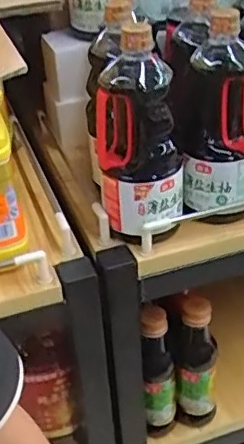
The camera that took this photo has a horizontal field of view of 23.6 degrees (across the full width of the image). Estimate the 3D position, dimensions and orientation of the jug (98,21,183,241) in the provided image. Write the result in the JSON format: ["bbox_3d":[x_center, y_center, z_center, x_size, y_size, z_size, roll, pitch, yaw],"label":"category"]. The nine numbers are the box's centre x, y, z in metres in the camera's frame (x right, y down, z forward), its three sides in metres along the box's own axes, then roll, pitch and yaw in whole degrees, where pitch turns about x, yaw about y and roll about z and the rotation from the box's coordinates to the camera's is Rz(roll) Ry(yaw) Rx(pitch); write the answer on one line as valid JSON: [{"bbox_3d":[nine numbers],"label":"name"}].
[{"bbox_3d":[0.019,-0.098,0.665,0.090,0.231,0.081,-2,34,4],"label":"jug"}]

